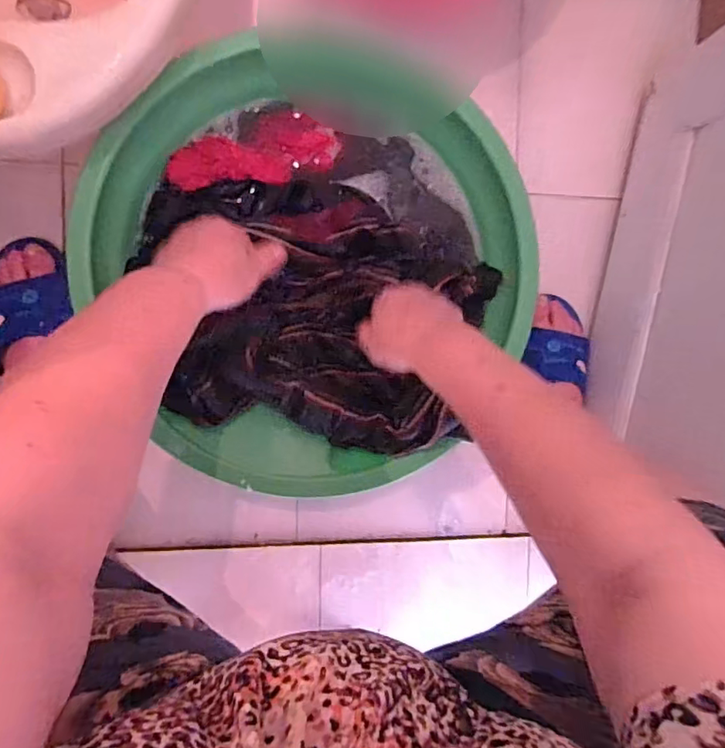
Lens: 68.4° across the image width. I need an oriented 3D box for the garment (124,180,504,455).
[{"bbox_3d":[-0.053,-0.071,0.580,0.383,0.102,0.272,11,92,-9],"label":"garment"}]

